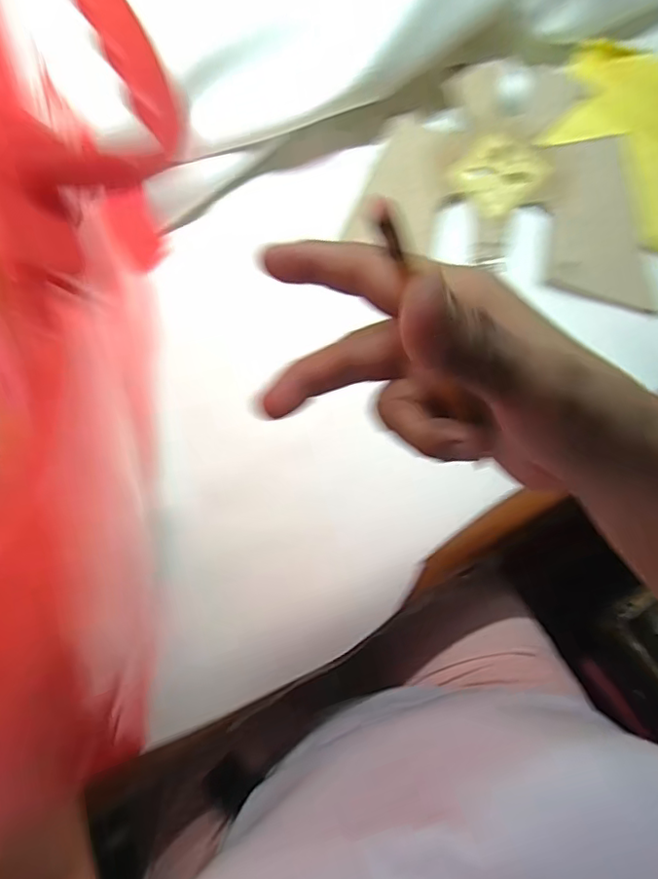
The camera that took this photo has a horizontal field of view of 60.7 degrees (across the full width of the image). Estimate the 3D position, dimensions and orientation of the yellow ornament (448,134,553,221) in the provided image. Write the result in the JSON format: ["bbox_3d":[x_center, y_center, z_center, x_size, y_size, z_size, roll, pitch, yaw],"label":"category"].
[{"bbox_3d":[0.146,-0.232,0.486,0.068,0.005,0.067,-40,75,5],"label":"yellow ornament"}]

